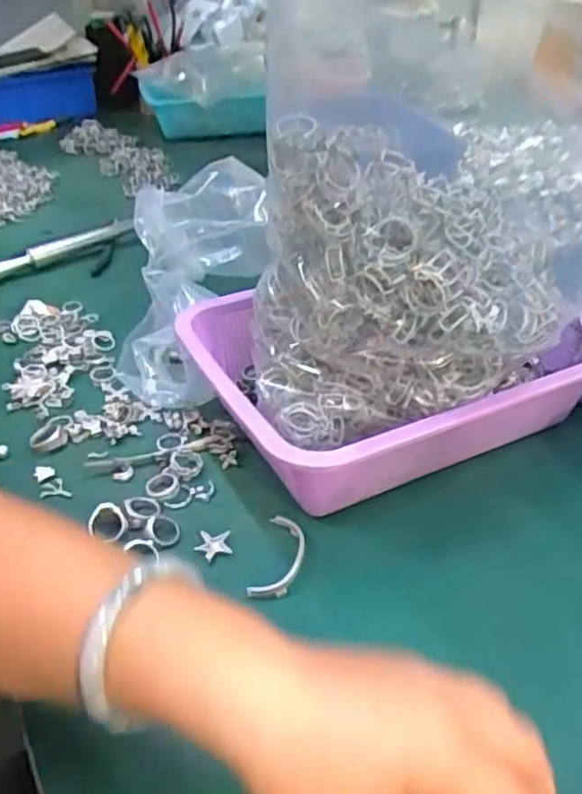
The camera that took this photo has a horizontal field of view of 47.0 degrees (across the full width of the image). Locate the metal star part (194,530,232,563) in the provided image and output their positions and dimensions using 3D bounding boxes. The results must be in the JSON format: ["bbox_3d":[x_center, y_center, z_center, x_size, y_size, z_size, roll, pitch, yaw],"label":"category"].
[{"bbox_3d":[-0.052,0.097,0.439,0.023,0.005,0.021,-7,37,-10],"label":"metal star part"}]

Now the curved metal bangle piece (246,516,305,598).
[{"bbox_3d":[-0.007,0.102,0.424,0.027,0.008,0.069,7,37,10],"label":"curved metal bangle piece"}]

